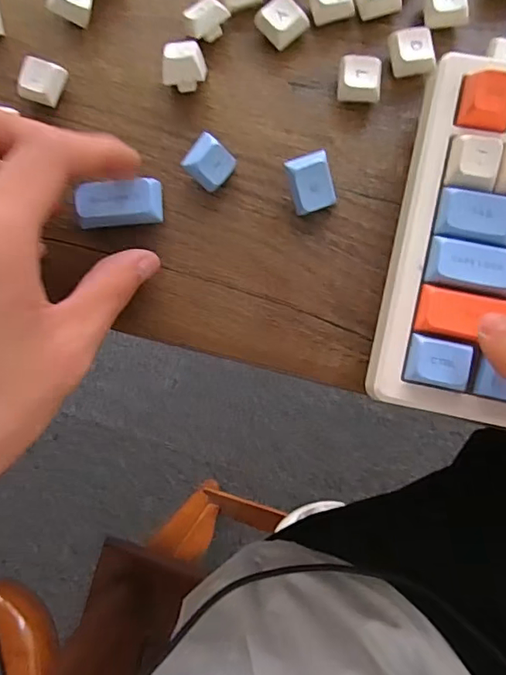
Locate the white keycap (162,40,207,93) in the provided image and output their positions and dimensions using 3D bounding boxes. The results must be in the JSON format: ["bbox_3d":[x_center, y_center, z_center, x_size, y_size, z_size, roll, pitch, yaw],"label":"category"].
[{"bbox_3d":[-0.030,-0.120,0.221,0.017,0.017,0.020,1,86,4],"label":"white keycap"}]

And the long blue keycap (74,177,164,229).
[{"bbox_3d":[-0.058,-0.058,0.218,0.035,0.017,0.017,-5,85,4],"label":"long blue keycap"}]

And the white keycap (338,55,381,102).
[{"bbox_3d":[0.046,-0.111,0.218,0.018,0.012,0.017,5,86,4],"label":"white keycap"}]

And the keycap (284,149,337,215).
[{"bbox_3d":[0.024,-0.066,0.211,0.019,0.010,0.024,-21,114,-6],"label":"keycap"}]

